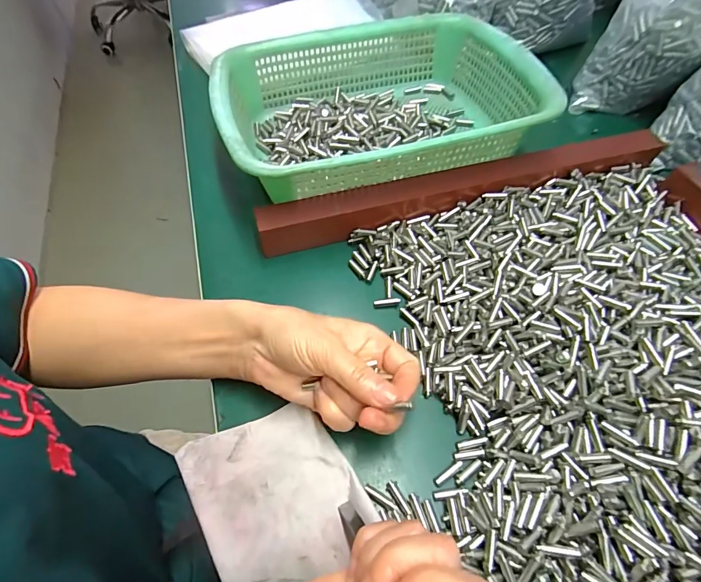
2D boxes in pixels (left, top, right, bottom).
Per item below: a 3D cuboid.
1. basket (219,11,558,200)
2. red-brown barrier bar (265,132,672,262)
[{"bbox_3d":[0.026,-0.188,0.391,0.300,0.068,0.219,-15,59,-8],"label":"basket"},{"bbox_3d":[0.109,-0.098,0.358,0.385,0.028,0.030,-14,59,-8],"label":"red-brown barrier bar"}]

